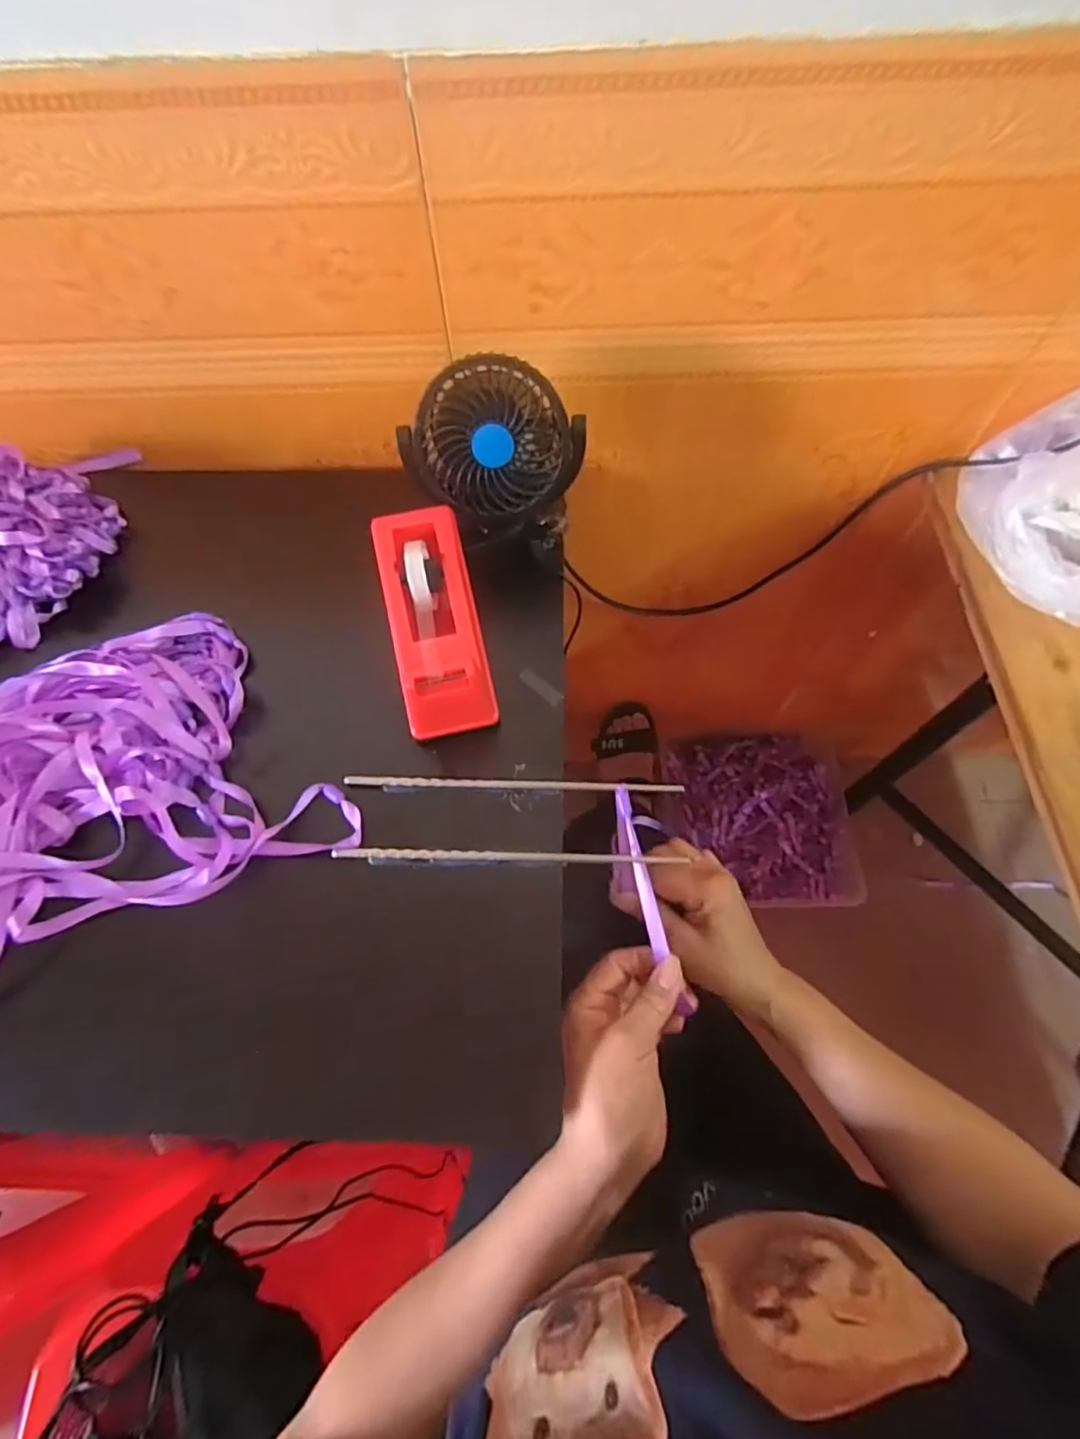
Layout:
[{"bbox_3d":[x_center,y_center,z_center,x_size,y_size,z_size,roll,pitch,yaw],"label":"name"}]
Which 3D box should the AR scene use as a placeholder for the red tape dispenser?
[{"bbox_3d":[-0.073,-0.072,0.418,0.059,0.060,0.157,-12,77,-4],"label":"red tape dispenser"}]

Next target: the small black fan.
[{"bbox_3d":[-0.031,-0.183,0.447,0.118,0.128,0.065,5,64,5],"label":"small black fan"}]

